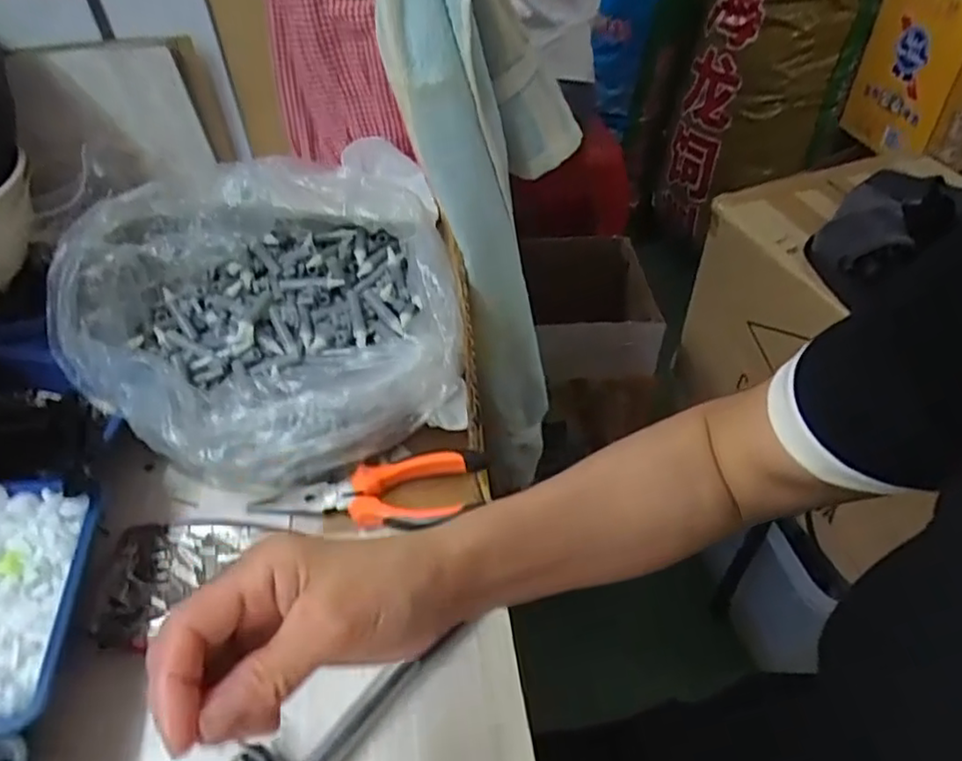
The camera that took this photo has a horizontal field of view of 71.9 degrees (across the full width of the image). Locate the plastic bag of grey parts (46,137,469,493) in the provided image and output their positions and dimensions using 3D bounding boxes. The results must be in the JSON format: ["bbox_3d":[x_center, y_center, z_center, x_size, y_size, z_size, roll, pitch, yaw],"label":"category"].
[{"bbox_3d":[-0.153,-0.047,0.466,0.270,0.113,0.218,-12,46,-10],"label":"plastic bag of grey parts"}]

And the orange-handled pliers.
[{"bbox_3d":[-0.071,0.075,0.432,0.149,0.025,0.049,-5,45,-3],"label":"orange-handled pliers"}]

